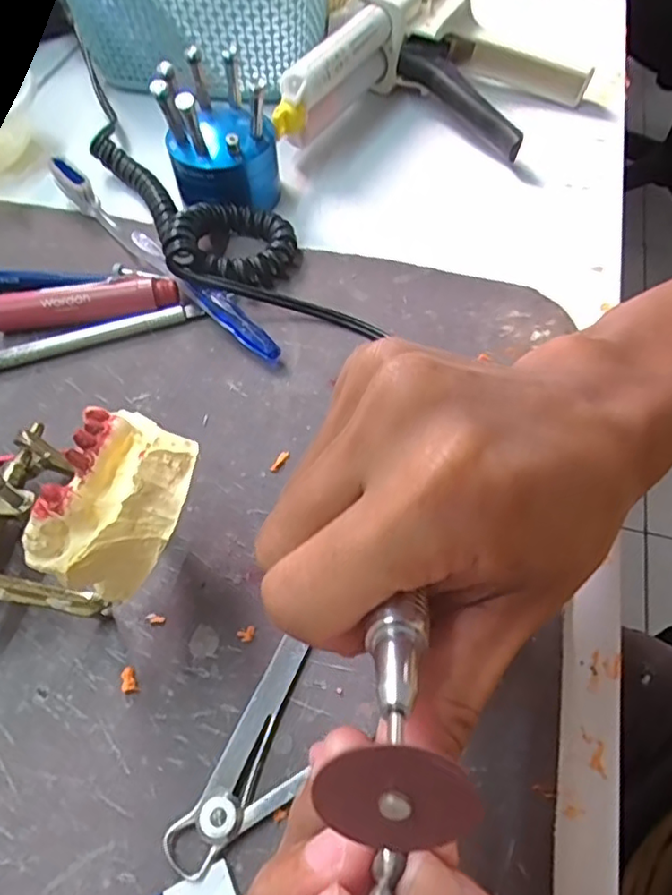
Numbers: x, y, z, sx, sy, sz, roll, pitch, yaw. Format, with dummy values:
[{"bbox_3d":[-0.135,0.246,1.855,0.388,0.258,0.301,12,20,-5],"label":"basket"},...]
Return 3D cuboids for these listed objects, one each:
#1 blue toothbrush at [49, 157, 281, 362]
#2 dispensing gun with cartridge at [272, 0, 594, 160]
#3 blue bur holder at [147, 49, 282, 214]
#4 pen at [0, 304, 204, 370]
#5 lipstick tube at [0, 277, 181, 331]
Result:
[{"bbox_3d":[-0.093,-0.100,0.310,0.184,0.021,0.011,40,66,22],"label":"blue toothbrush"},{"bbox_3d":[0.062,-0.220,0.367,0.134,0.062,0.164,27,62,16],"label":"dispensing gun with cartridge"},{"bbox_3d":[-0.062,-0.169,0.325,0.056,0.069,0.055,-10,58,-6],"label":"blue bur holder"},{"bbox_3d":[-0.125,-0.050,0.287,0.120,0.009,0.009,-19,60,-11],"label":"pen"},{"bbox_3d":[-0.121,-0.069,0.293,0.088,0.018,0.014,-8,58,-4],"label":"lipstick tube"}]

